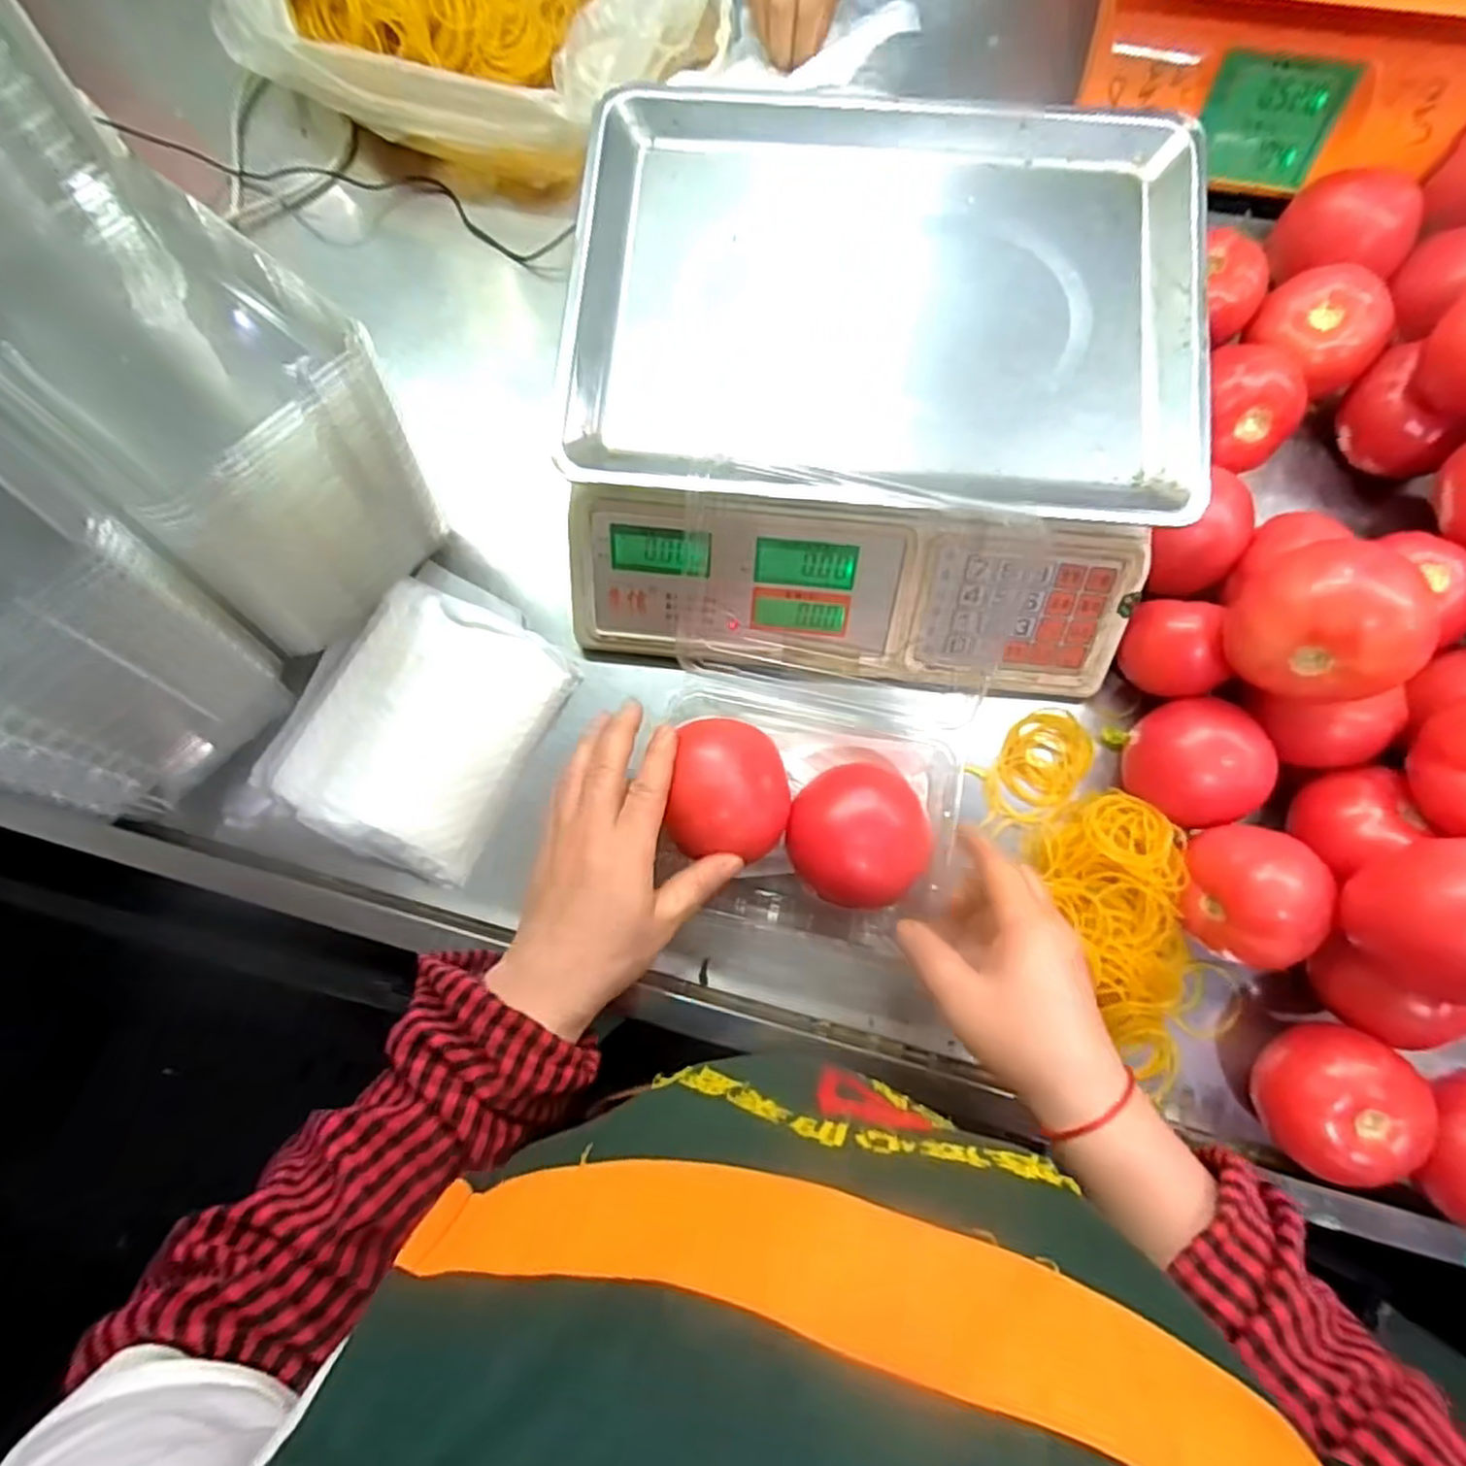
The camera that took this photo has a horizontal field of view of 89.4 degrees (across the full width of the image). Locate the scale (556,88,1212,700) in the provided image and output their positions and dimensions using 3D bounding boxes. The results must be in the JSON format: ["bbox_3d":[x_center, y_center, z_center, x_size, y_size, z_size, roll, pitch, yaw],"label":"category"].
[{"bbox_3d":[0.082,-0.202,0.448,0.340,0.104,0.323,5,81,3],"label":"scale"}]

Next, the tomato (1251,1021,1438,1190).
[{"bbox_3d":[0.325,0.200,0.408,0.069,0.062,0.074,0,81,2],"label":"tomato"}]

